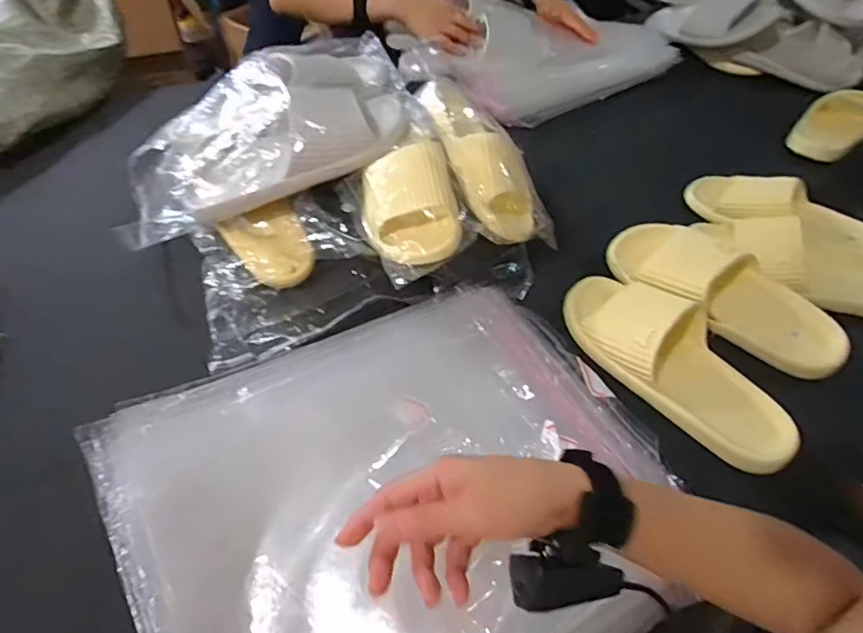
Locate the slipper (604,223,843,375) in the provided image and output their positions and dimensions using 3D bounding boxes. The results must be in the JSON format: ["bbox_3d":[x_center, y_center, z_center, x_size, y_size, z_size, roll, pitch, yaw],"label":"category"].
[{"bbox_3d":[0.335,-0.034,0.593,0.263,0.061,0.100,28,55,19],"label":"slipper"}]

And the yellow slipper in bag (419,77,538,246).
[{"bbox_3d":[0.053,-0.201,0.618,0.091,0.070,0.247,-18,67,-17],"label":"yellow slipper in bag"}]

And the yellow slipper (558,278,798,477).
[{"bbox_3d":[0.250,0.035,0.530,0.097,0.067,0.255,-30,58,-24],"label":"yellow slipper"}]

